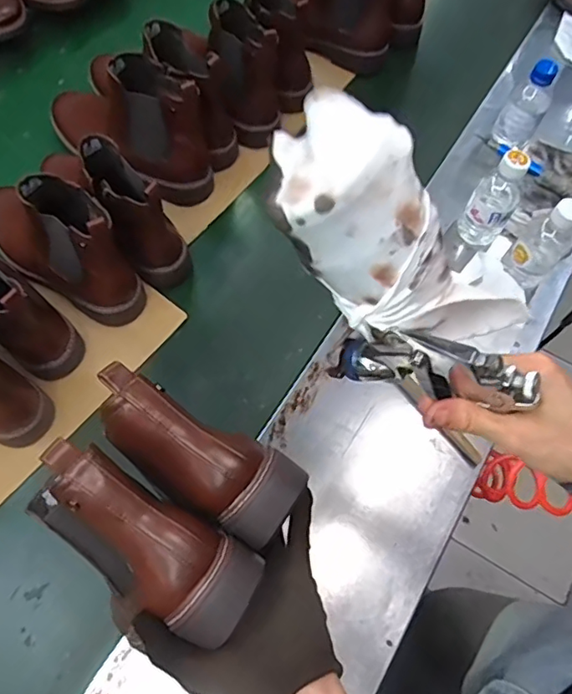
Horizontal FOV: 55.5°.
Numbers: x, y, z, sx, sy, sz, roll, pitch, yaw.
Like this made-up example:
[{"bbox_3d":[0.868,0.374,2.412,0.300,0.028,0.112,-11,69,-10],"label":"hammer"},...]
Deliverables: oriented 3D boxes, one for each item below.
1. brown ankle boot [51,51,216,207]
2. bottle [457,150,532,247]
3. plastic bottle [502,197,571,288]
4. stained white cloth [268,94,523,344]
[{"bbox_3d":[-0.230,-0.319,0.765,0.276,0.174,0.091,32,66,13],"label":"brown ankle boot"},{"bbox_3d":[0.275,-0.195,0.718,0.059,0.145,0.050,26,65,10],"label":"bottle"},{"bbox_3d":[0.325,-0.133,0.677,0.061,0.133,0.073,38,68,16],"label":"plastic bottle"},{"bbox_3d":[0.066,-0.057,0.334,0.188,0.070,0.068,42,60,-30],"label":"stained white cloth"}]

